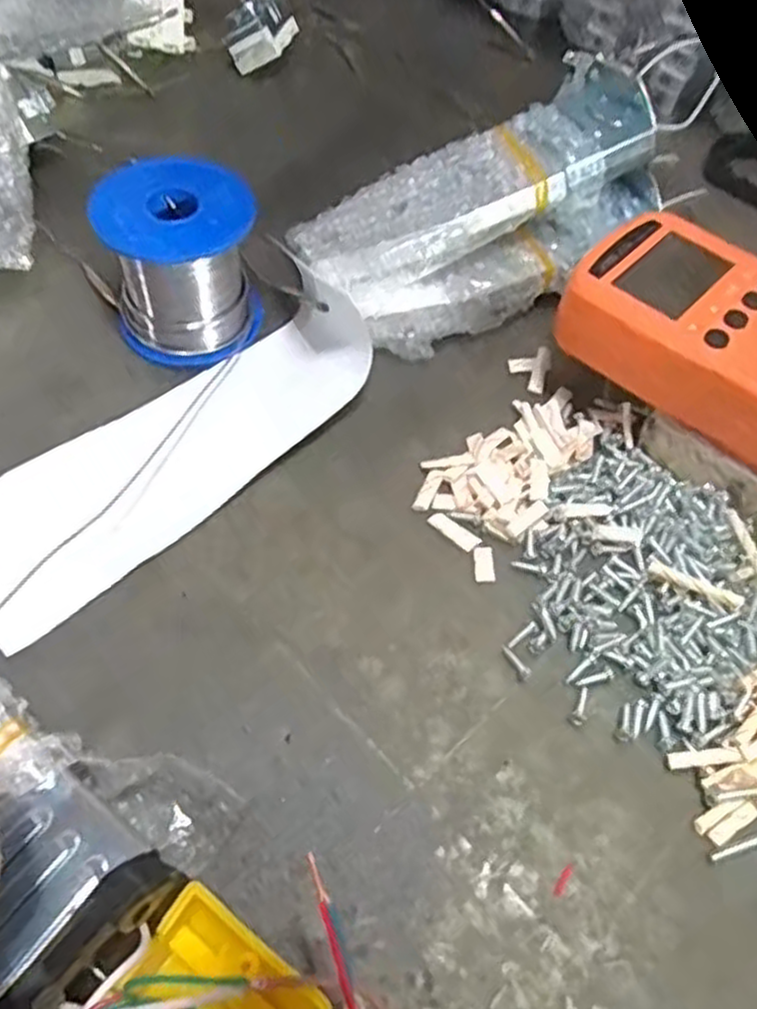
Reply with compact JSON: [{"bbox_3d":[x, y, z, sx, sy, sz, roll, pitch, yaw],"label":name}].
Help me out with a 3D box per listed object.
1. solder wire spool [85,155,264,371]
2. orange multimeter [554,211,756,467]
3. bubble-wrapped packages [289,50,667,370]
[{"bbox_3d":[-0.083,-0.103,0.321,0.060,0.059,0.057,-9,60,-9],"label":"solder wire spool"},{"bbox_3d":[0.132,-0.058,0.284,0.123,0.032,0.069,34,62,16],"label":"orange multimeter"},{"bbox_3d":[0.050,-0.135,0.350,0.171,0.061,0.085,-25,63,-18],"label":"bubble-wrapped packages"}]

